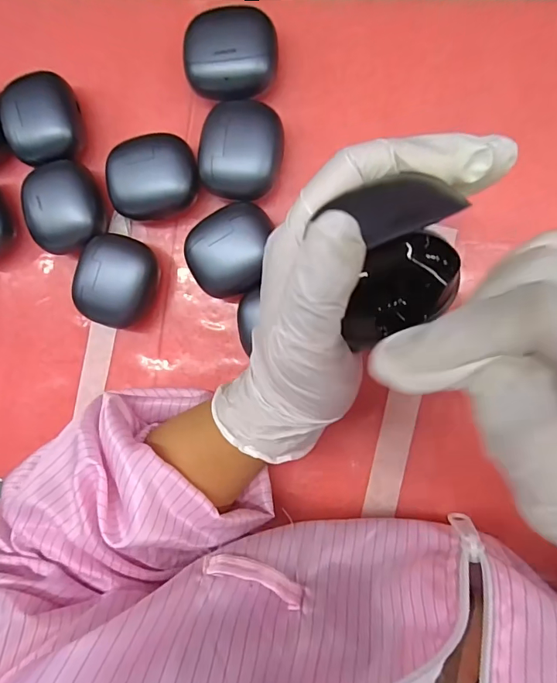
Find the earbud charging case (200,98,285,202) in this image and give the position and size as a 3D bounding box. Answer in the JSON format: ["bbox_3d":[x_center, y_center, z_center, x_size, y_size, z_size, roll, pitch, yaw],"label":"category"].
[{"bbox_3d":[-0.021,-0.115,0.271,0.046,0.029,0.057,10,92,9],"label":"earbud charging case"}]

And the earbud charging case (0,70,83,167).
[{"bbox_3d":[-0.152,-0.144,0.294,0.044,0.030,0.054,-2,90,9],"label":"earbud charging case"}]

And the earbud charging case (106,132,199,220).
[{"bbox_3d":[-0.078,-0.103,0.283,0.055,0.027,0.043,-14,88,9],"label":"earbud charging case"}]

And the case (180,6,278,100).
[{"bbox_3d":[-0.028,-0.170,0.271,0.054,0.030,0.044,-7,89,9],"label":"case"}]

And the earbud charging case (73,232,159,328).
[{"bbox_3d":[-0.102,-0.038,0.288,0.046,0.031,0.056,15,93,9],"label":"earbud charging case"}]

